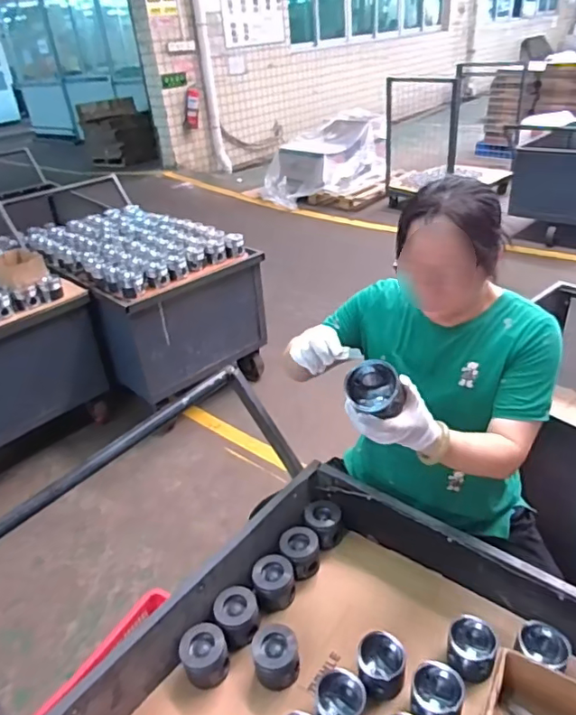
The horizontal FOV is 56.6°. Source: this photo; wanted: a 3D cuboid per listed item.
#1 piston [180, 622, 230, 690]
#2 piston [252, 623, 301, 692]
[{"bbox_3d":[-0.157,0.565,1.017,0.085,0.060,0.093,-4,32,3],"label":"piston"},{"bbox_3d":[-0.021,0.561,1.000,0.085,0.066,0.087,-6,32,-1],"label":"piston"}]

